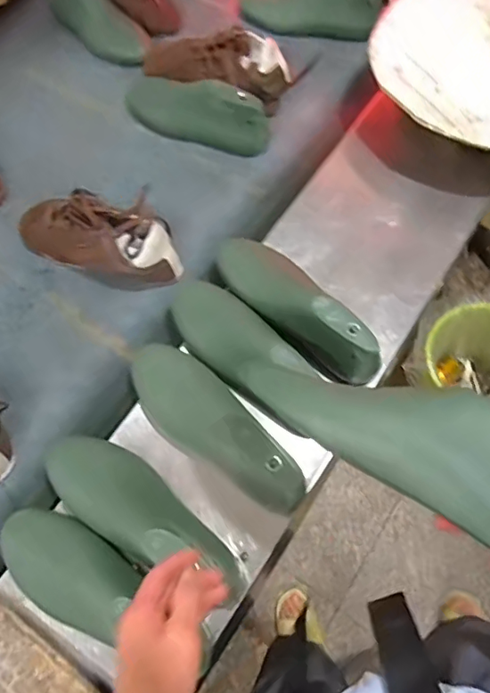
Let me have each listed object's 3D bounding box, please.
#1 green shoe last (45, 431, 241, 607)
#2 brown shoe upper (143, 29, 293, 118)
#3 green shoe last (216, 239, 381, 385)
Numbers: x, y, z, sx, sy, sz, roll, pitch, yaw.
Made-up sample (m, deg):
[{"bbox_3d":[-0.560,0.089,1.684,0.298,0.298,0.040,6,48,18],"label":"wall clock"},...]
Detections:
[{"bbox_3d":[-0.118,0.175,0.559,0.259,0.077,0.085,29,70,18],"label":"green shoe last"},{"bbox_3d":[-0.044,-0.485,0.879,0.259,0.088,0.114,19,69,10],"label":"brown shoe upper"},{"bbox_3d":[0.063,-0.058,0.649,0.093,0.094,0.264,-35,69,-11],"label":"green shoe last"}]

